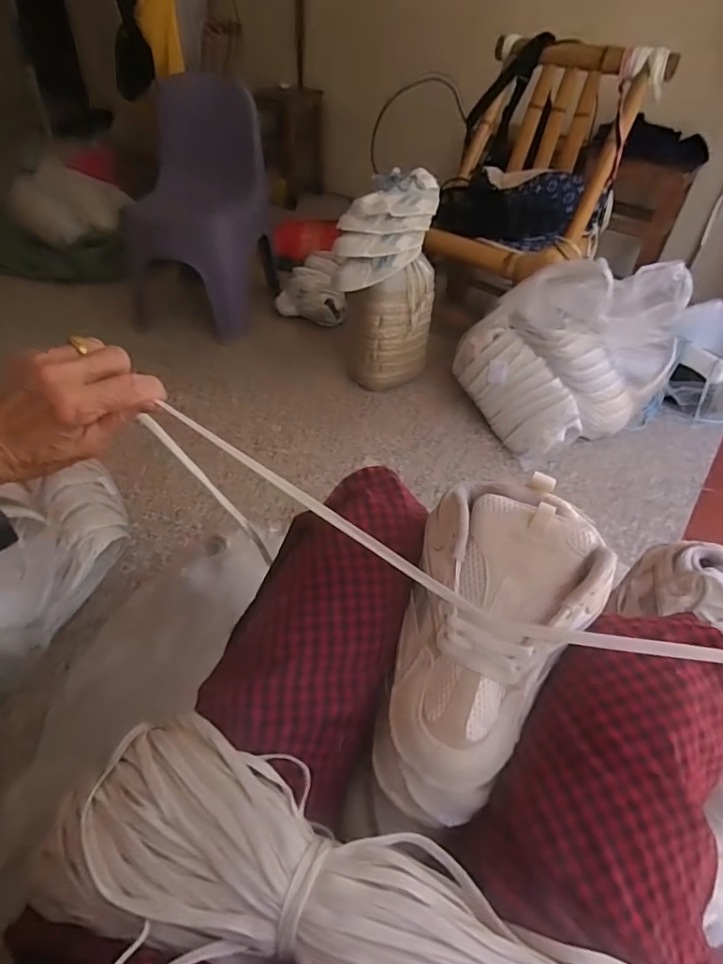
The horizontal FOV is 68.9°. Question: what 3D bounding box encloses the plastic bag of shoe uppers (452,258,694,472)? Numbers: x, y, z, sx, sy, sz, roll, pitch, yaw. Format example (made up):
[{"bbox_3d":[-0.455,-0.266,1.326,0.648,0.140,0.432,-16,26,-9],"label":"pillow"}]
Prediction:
[{"bbox_3d":[0.479,-0.314,1.247,0.404,0.365,0.360,-28,53,-28],"label":"plastic bag of shoe uppers"}]

